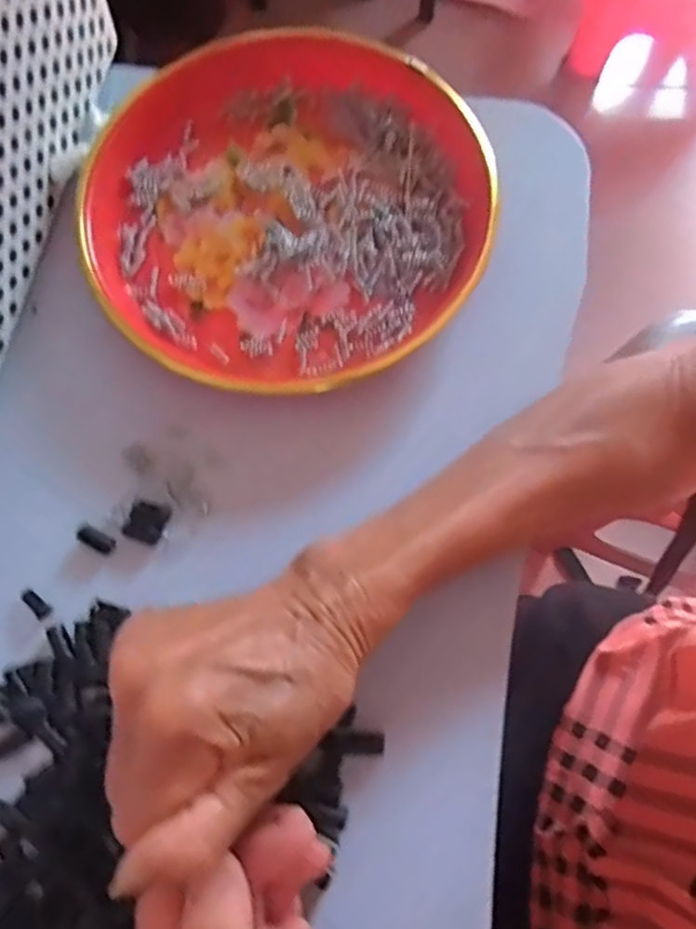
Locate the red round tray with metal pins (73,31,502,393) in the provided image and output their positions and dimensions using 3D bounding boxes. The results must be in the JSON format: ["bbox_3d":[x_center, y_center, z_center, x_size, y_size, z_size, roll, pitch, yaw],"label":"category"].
[{"bbox_3d":[-0.035,-0.142,0.368,0.213,0.028,0.208,0,72,1],"label":"red round tray with metal pins"}]

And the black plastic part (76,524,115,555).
[{"bbox_3d":[-0.124,0.037,0.327,0.019,0.004,0.009,27,75,10],"label":"black plastic part"}]

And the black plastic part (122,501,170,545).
[{"bbox_3d":[-0.100,0.028,0.329,0.020,0.004,0.019,16,73,7],"label":"black plastic part"}]

